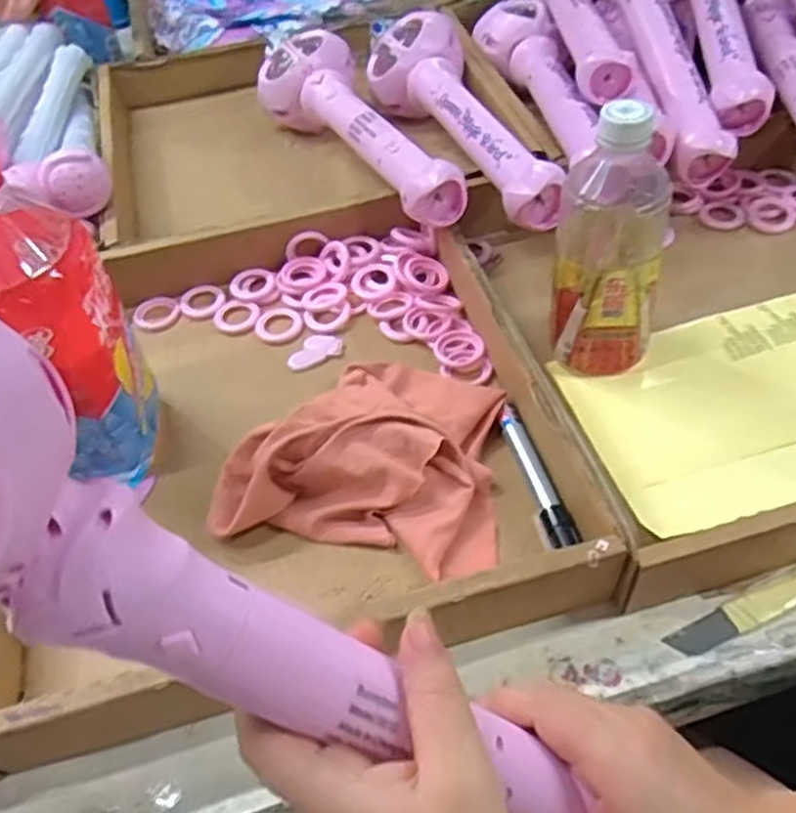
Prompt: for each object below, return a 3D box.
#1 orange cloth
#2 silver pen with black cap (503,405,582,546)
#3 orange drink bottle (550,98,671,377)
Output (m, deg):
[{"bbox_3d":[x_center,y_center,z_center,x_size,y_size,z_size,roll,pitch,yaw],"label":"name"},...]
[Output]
[{"bbox_3d":[-0.016,0.025,0.497,0.174,0.041,0.161,7,52,11],"label":"orange cloth"},{"bbox_3d":[0.086,0.041,0.480,0.016,0.016,0.108,-14,51,-7],"label":"silver pen with black cap"},{"bbox_3d":[0.138,-0.102,0.496,0.067,0.181,0.063,9,52,12],"label":"orange drink bottle"}]

